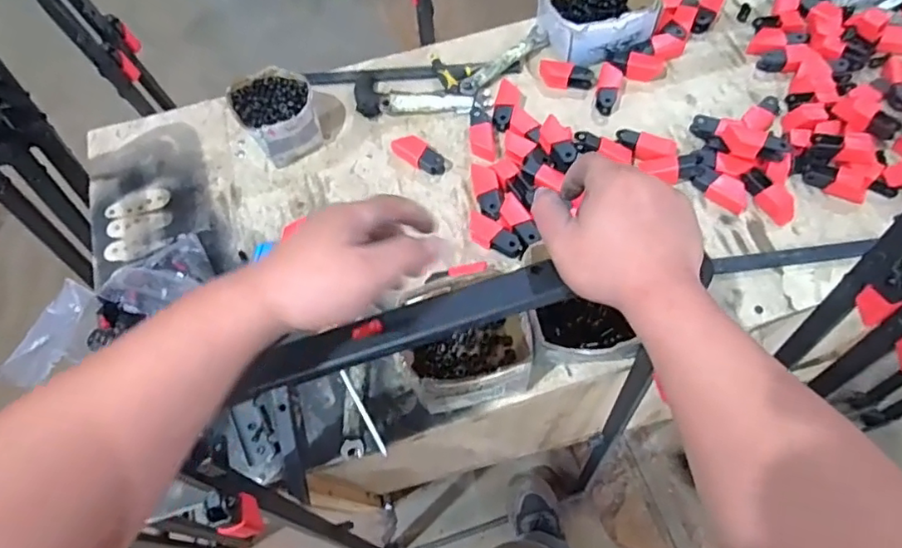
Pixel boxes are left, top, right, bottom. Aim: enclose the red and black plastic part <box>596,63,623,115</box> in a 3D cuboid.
[{"bbox_3d":[0.249,-0.296,0.909,0.035,0.026,0.093,15,67,10],"label":"red and black plastic part"}]

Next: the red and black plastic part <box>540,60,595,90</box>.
[{"bbox_3d":[0.183,-0.316,0.915,0.086,0.024,0.033,15,67,10],"label":"red and black plastic part"}]

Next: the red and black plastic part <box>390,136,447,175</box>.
[{"bbox_3d":[-0.048,-0.178,0.863,0.084,0.030,0.034,31,71,16],"label":"red and black plastic part"}]

